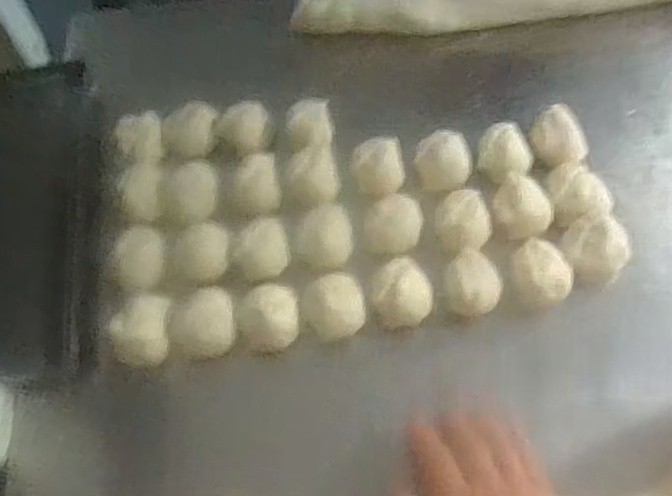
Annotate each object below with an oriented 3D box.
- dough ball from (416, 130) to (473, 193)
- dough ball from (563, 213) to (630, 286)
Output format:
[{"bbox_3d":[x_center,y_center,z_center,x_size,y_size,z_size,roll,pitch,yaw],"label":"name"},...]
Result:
[{"bbox_3d":[0.100,-0.079,0.573,0.049,0.037,0.048,-1,60,2],"label":"dough ball"},{"bbox_3d":[0.216,0.002,0.517,0.051,0.031,0.054,-1,60,2],"label":"dough ball"}]

